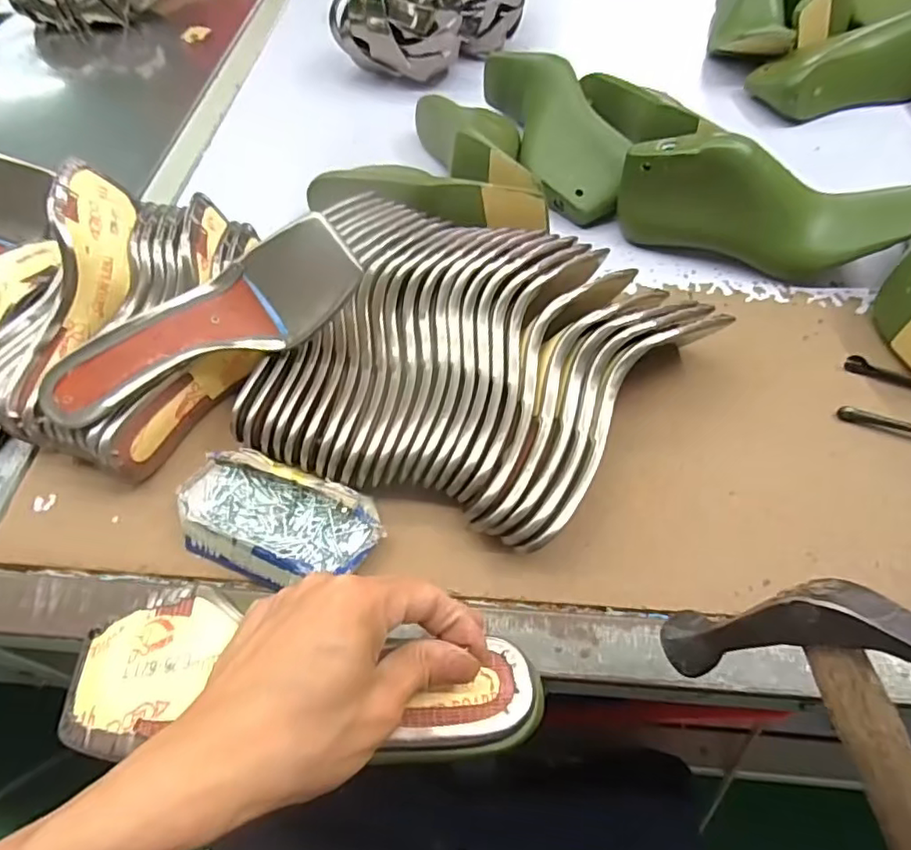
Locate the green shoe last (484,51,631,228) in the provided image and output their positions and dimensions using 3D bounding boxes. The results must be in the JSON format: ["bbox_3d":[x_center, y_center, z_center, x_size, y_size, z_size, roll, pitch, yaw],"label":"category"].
[{"bbox_3d":[0.100,-0.301,0.605,0.078,0.069,0.228,-15,56,-6],"label":"green shoe last"}]

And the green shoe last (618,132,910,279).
[{"bbox_3d":[0.259,-0.184,0.513,0.231,0.091,0.065,15,59,14],"label":"green shoe last"}]

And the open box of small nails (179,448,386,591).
[{"bbox_3d":[-0.122,0.066,0.406,0.138,0.030,0.075,18,59,15],"label":"open box of small nails"}]

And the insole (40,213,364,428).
[{"bbox_3d":[-0.181,-0.079,0.420,0.227,0.063,0.077,-19,57,-9],"label":"insole"}]

